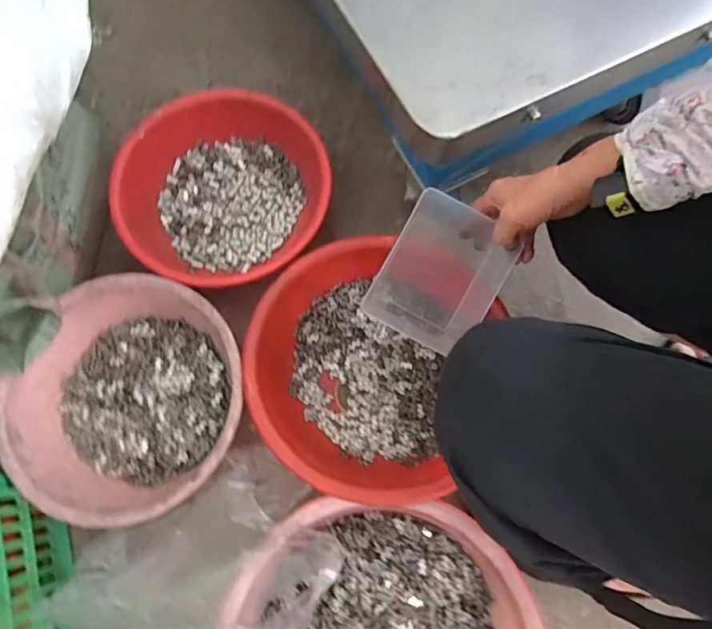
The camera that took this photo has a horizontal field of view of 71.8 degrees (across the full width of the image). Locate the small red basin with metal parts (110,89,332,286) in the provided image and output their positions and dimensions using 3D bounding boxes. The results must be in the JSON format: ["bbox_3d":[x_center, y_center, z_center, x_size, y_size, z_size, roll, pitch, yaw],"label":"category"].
[{"bbox_3d":[-0.188,-0.173,0.728,0.278,0.097,0.288,0,73,-1],"label":"small red basin with metal parts"}]

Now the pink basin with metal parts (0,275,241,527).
[{"bbox_3d":[-0.286,0.107,0.641,0.284,0.083,0.289,0,73,-1],"label":"pink basin with metal parts"}]

